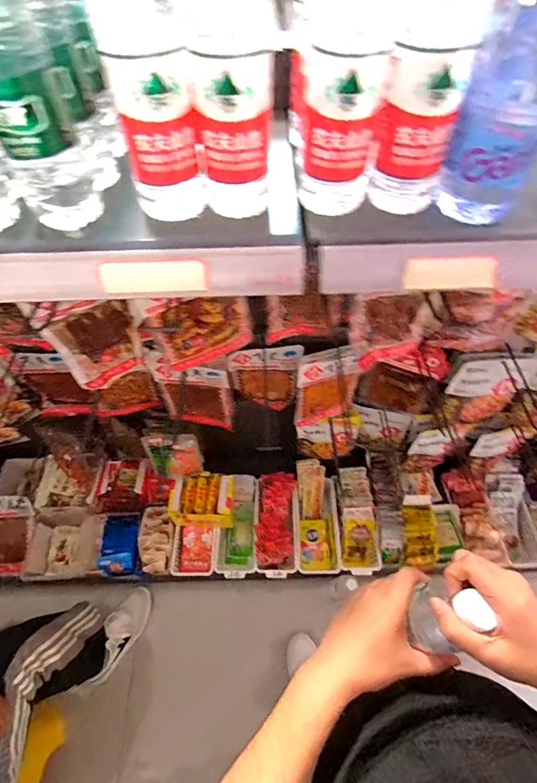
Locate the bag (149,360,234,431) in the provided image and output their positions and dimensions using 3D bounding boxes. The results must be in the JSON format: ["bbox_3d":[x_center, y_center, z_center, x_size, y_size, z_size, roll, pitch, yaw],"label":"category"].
[{"bbox_3d":[-0.174,0.018,0.935,0.172,0.243,0.031,7,58,5],"label":"bag"}]

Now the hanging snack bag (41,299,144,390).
[{"bbox_3d":[-0.285,-0.078,0.669,0.126,0.154,0.023,-29,61,-17],"label":"hanging snack bag"}]

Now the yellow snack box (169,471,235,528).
[{"bbox_3d":[-0.199,0.323,1.186,0.192,0.106,0.132,0,57,1],"label":"yellow snack box"}]

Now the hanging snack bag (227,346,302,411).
[{"bbox_3d":[-0.008,-0.029,0.939,0.160,0.227,0.034,4,57,4],"label":"hanging snack bag"}]

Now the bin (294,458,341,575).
[{"bbox_3d":[0.147,0.391,1.245,0.134,0.083,0.337,-3,75,-2],"label":"bin"}]

